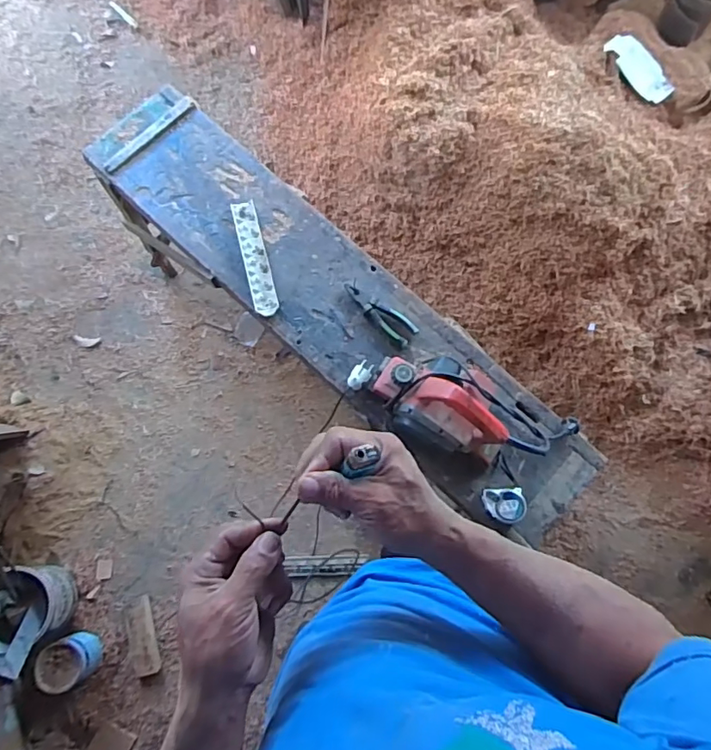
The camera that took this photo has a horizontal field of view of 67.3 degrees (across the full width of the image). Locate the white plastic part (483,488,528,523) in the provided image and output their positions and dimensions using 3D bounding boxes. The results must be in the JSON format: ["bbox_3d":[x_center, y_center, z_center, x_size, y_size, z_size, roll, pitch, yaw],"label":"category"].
[{"bbox_3d":[0.274,0.240,0.979,0.071,0.020,0.061,-2,76,0],"label":"white plastic part"}]

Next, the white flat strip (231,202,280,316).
[{"bbox_3d":[-0.207,-0.243,1.104,0.050,0.007,0.256,-12,74,-12],"label":"white flat strip"}]

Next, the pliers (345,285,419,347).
[{"bbox_3d":[0.049,-0.130,1.087,0.170,0.014,0.054,43,80,11],"label":"pliers"}]

